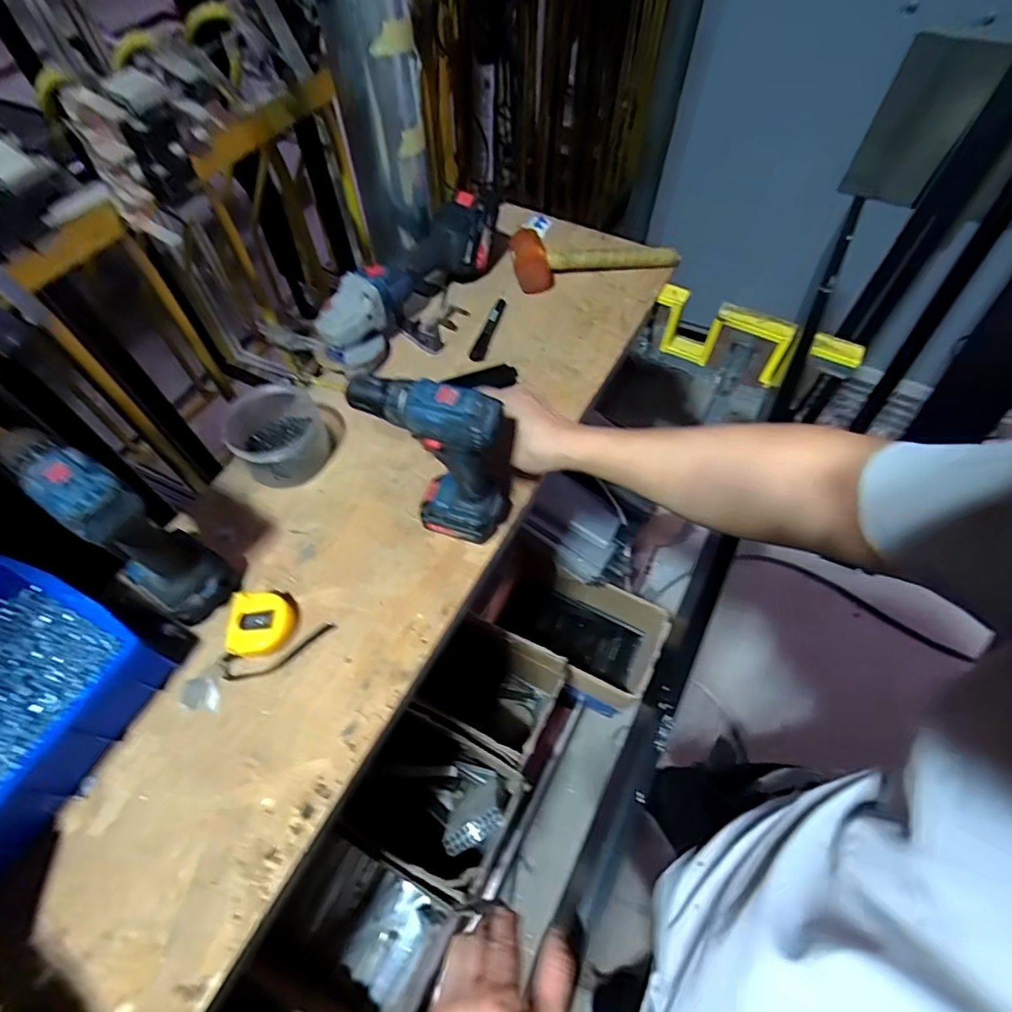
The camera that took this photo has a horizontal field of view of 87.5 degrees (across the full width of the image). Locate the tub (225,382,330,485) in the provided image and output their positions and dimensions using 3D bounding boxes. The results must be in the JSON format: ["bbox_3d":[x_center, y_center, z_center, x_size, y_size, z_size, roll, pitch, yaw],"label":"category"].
[{"bbox_3d":[-0.299,-0.096,0.691,0.111,0.074,0.120,0,58,-1],"label":"tub"}]

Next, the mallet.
[{"bbox_3d":[0.152,-0.435,0.907,0.286,0.060,0.101,-10,59,-7],"label":"mallet"}]

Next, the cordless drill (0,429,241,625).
[{"bbox_3d":[-0.376,0.023,0.521,0.144,0.218,0.074,29,62,16],"label":"cordless drill"}]

